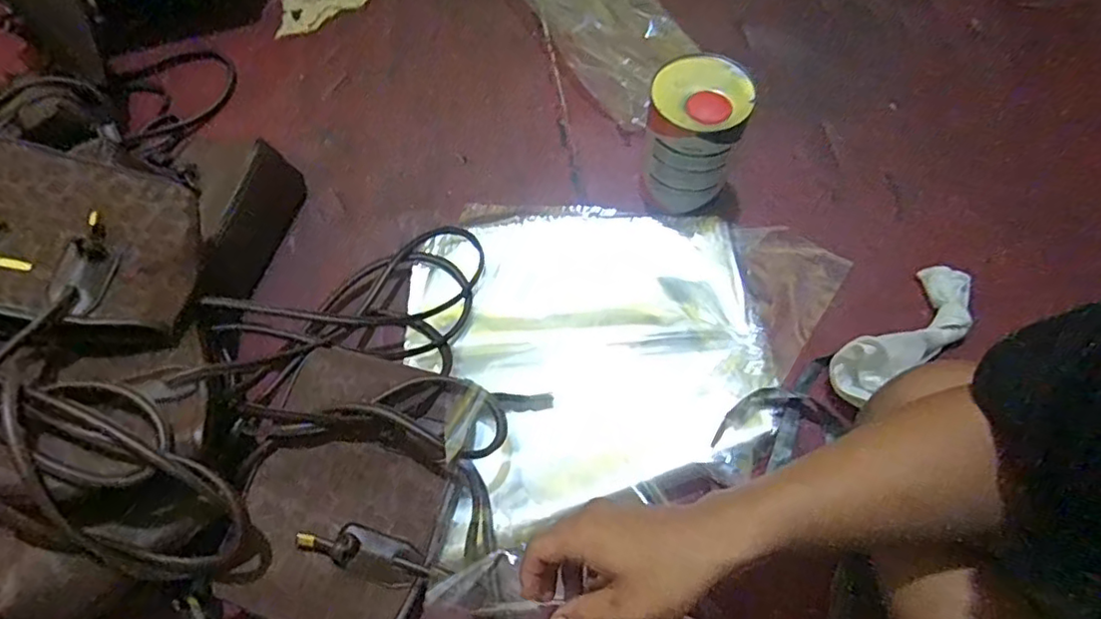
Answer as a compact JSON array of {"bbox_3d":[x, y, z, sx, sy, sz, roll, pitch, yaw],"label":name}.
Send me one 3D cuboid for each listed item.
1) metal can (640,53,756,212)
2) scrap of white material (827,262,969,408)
[{"bbox_3d":[0.150,-0.175,0.640,0.096,0.143,0.094,-1,64,3],"label":"metal can"},{"bbox_3d":[0.348,0.016,0.584,0.198,0.053,0.067,-30,65,-24],"label":"scrap of white material"}]

